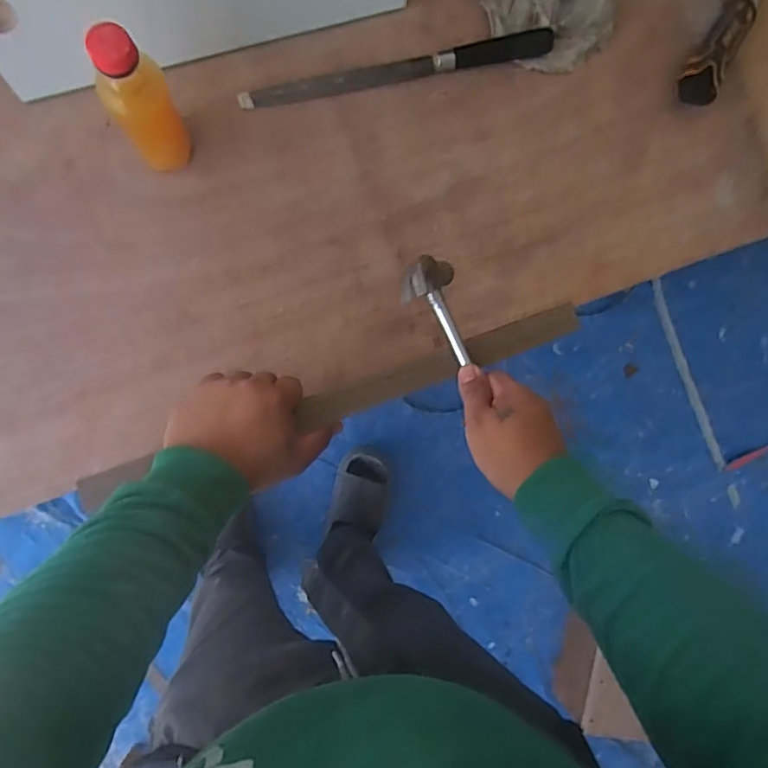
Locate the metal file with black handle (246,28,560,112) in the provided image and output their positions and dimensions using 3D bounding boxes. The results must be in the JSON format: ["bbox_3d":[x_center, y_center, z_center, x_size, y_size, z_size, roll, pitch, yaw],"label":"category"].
[{"bbox_3d":[0.018,-0.326,0.571,0.329,0.020,0.023,-15,94,-9],"label":"metal file with black handle"}]

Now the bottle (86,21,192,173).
[{"bbox_3d":[-0.191,-0.219,0.456,0.052,0.174,0.046,-32,96,-7],"label":"bottle"}]

